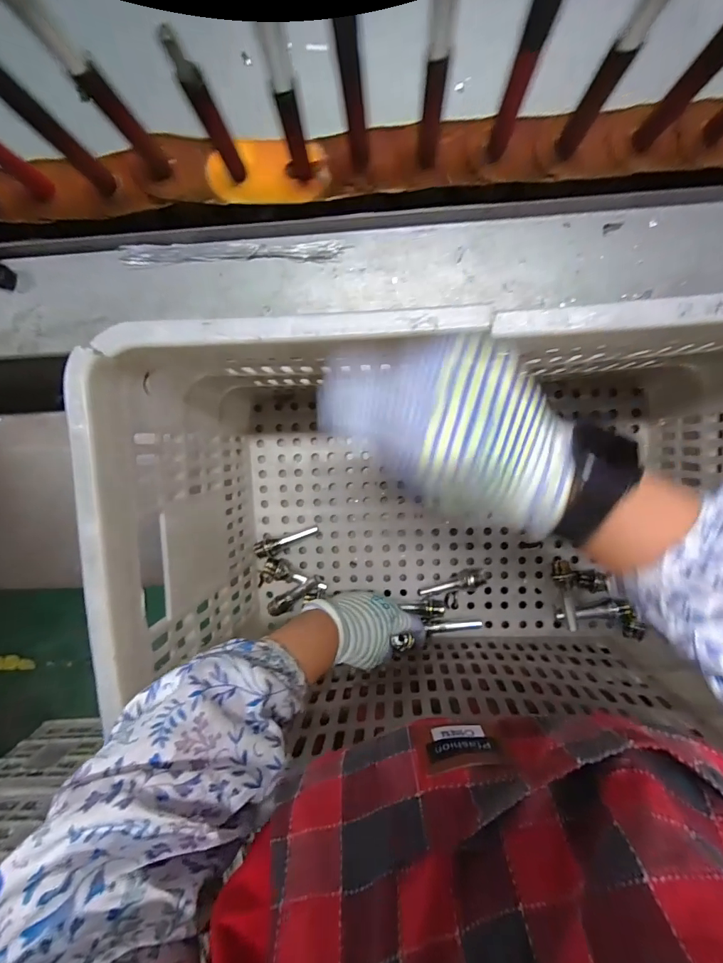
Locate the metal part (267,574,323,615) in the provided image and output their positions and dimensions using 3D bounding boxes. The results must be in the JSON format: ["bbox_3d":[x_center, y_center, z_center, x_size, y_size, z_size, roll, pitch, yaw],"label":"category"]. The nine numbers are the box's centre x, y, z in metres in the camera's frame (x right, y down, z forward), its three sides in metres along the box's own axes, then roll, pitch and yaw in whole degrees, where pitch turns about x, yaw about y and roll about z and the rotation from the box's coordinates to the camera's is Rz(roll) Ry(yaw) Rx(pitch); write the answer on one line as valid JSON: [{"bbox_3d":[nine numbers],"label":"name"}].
[{"bbox_3d":[-0.082,0.143,0.536,0.079,0.023,0.021,-33,91,6],"label":"metal part"}]

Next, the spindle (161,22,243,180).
[{"bbox_3d":[-0.097,-0.235,0.276,0.014,0.123,0.008,-34,91,6],"label":"spindle"}]

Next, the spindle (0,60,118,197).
[{"bbox_3d":[-0.202,-0.229,0.279,0.019,0.151,0.017,40,96,0],"label":"spindle"}]

